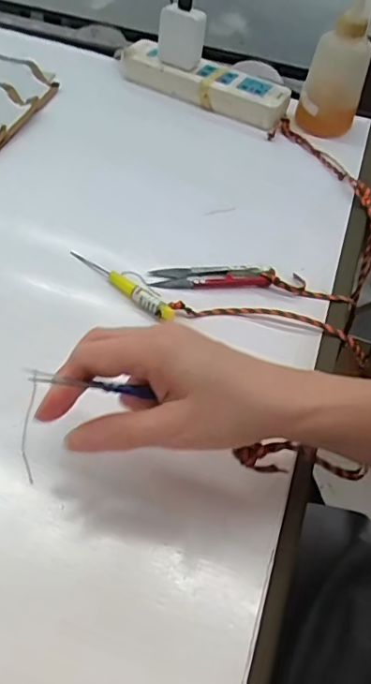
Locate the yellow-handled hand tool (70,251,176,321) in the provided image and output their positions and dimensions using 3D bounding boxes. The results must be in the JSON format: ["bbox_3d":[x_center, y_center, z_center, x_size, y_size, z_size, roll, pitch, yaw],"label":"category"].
[{"bbox_3d":[-0.052,-0.050,0.440,0.109,0.015,0.013,36,55,22],"label":"yellow-handled hand tool"}]

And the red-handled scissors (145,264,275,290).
[{"bbox_3d":[0.021,-0.054,0.451,0.098,0.013,0.023,-1,50,-7],"label":"red-handled scissors"}]

